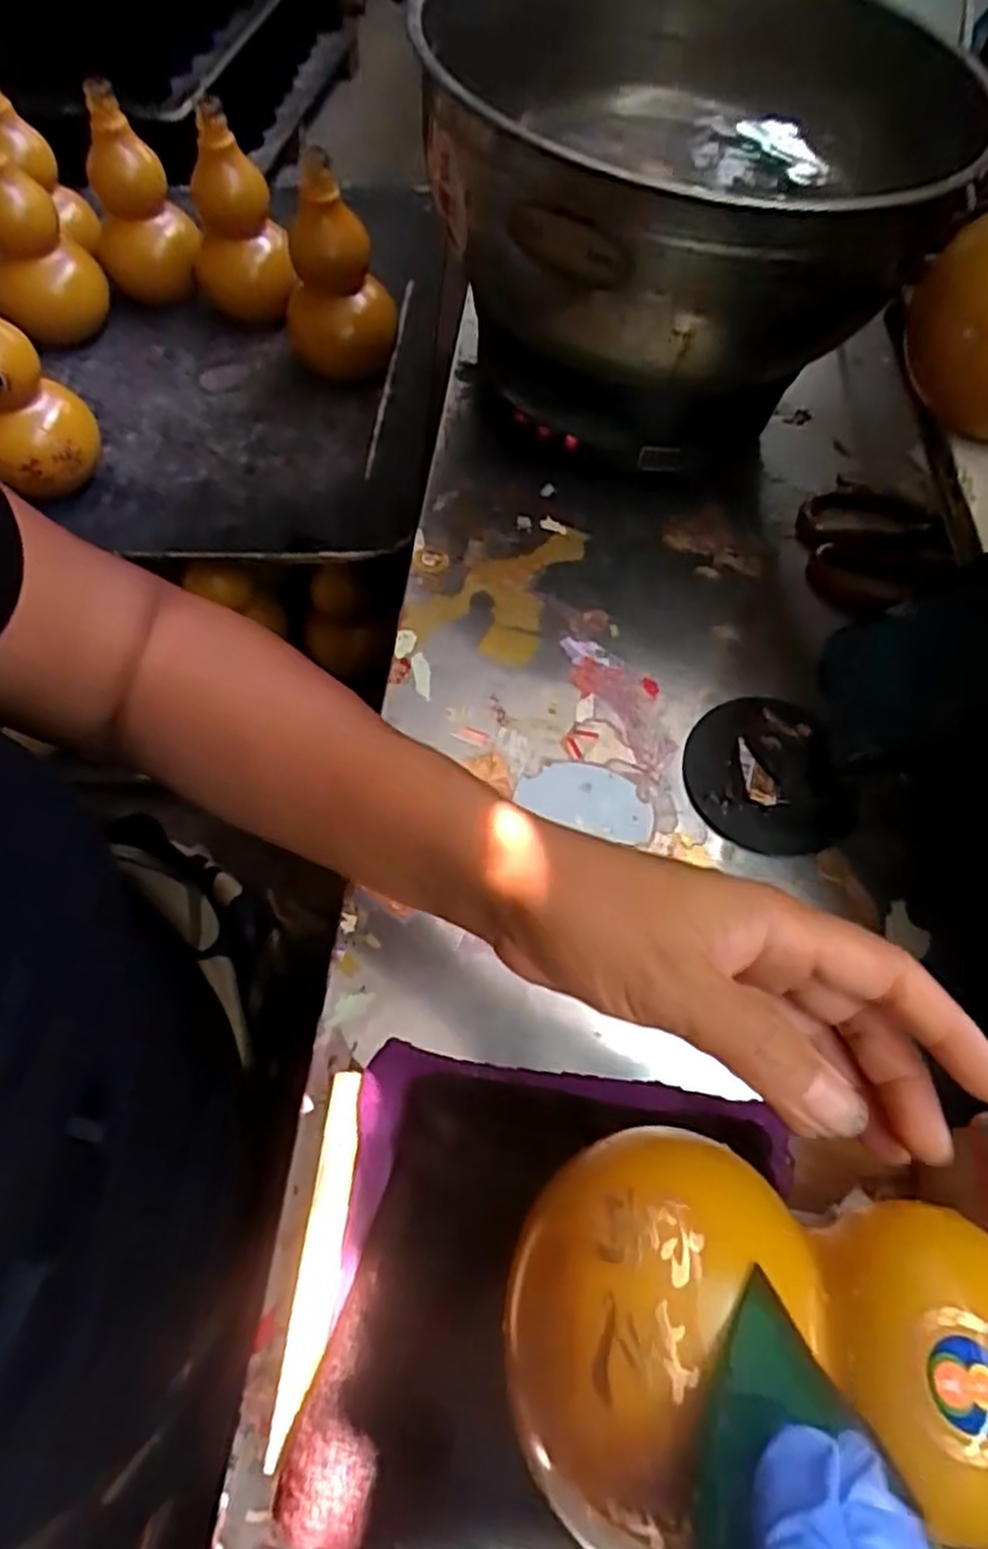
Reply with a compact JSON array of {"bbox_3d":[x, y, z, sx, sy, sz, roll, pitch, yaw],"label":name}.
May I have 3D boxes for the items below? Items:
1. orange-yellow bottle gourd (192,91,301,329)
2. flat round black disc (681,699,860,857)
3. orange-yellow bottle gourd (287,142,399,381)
[{"bbox_3d":[-0.231,-0.496,0.703,0.083,0.164,0.091,-17,62,-8],"label":"orange-yellow bottle gourd"},{"bbox_3d":[0.144,-0.003,0.418,0.080,0.014,0.087,-3,61,-6],"label":"flat round black disc"},{"bbox_3d":[-0.141,-0.442,0.697,0.077,0.162,0.084,-25,63,-12],"label":"orange-yellow bottle gourd"}]

